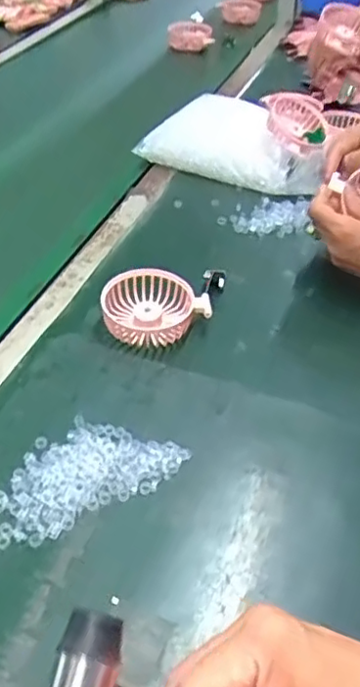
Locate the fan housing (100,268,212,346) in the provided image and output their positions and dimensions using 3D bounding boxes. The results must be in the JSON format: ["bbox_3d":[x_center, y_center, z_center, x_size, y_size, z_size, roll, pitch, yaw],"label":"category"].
[{"bbox_3d":[-0.025,-0.037,0.638,0.102,0.034,0.080,-5,42,-10],"label":"fan housing"}]

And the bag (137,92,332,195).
[{"bbox_3d":[0.084,-0.277,0.897,0.248,0.071,0.139,20,44,18],"label":"bag"}]

